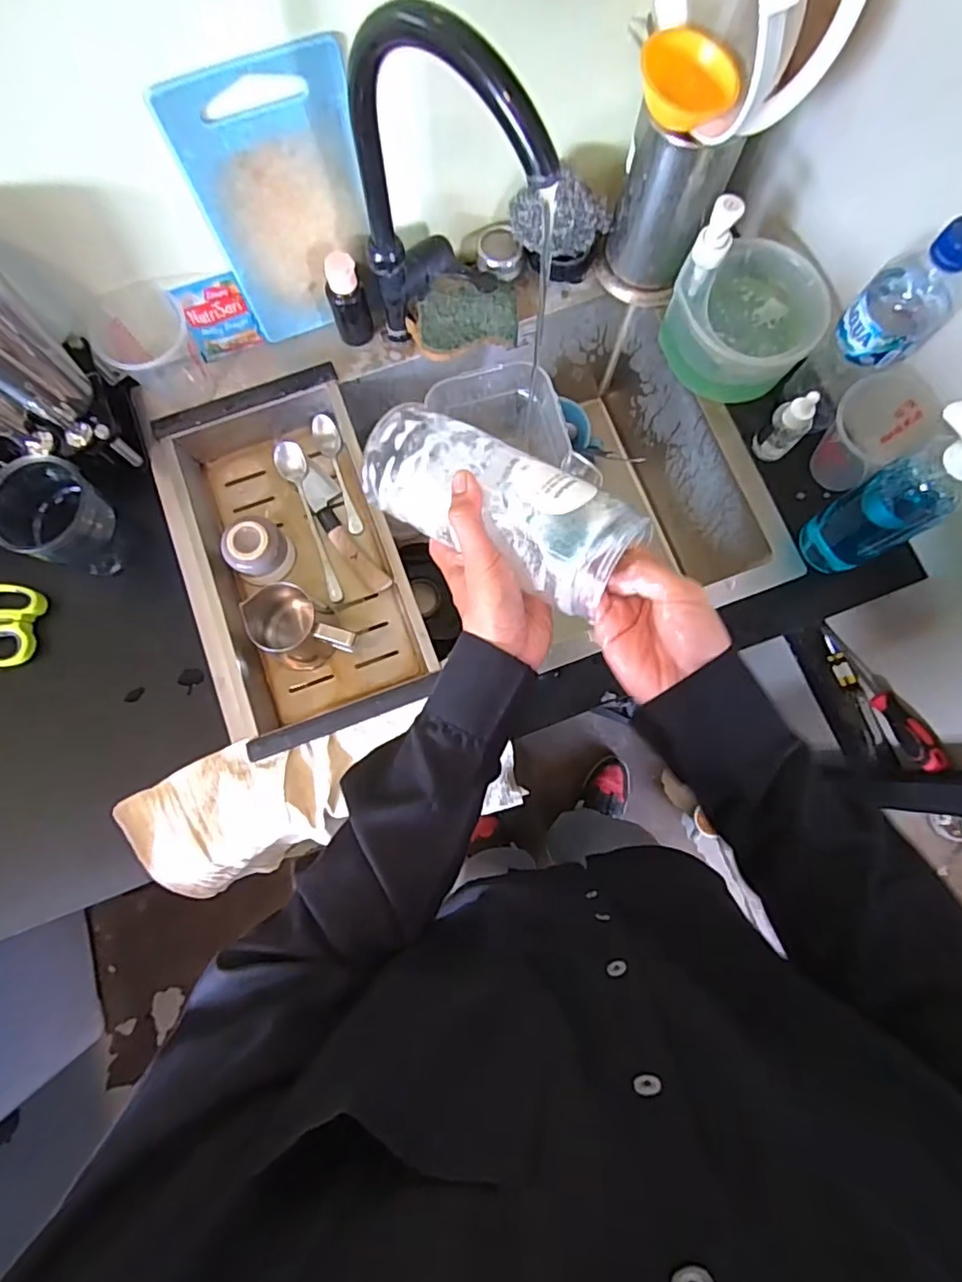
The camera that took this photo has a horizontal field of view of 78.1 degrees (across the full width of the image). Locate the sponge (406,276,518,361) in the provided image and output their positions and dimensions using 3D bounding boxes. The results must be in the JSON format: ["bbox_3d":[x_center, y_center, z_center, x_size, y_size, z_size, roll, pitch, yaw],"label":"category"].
[{"bbox_3d":[-0.019,-0.349,0.639,0.114,0.030,0.072,-15,102,-6],"label":"sponge"}]

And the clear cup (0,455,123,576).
[{"bbox_3d":[-0.391,-0.110,0.558,0.082,0.106,0.081,0,78,0],"label":"clear cup"}]

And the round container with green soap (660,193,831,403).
[{"bbox_3d":[0.264,-0.330,0.569,0.141,0.137,0.126,35,80,7],"label":"round container with green soap"}]

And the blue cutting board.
[{"bbox_3d":[-0.172,-0.384,0.539,0.137,0.238,0.016,-19,76,-5],"label":"blue cutting board"}]

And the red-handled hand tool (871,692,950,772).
[{"bbox_3d":[0.497,0.105,0.687,0.027,0.024,0.101,-18,55,-4],"label":"red-handled hand tool"}]

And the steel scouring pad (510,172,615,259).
[{"bbox_3d":[0.081,-0.431,0.595,0.103,0.064,0.043,9,78,2],"label":"steel scouring pad"}]

